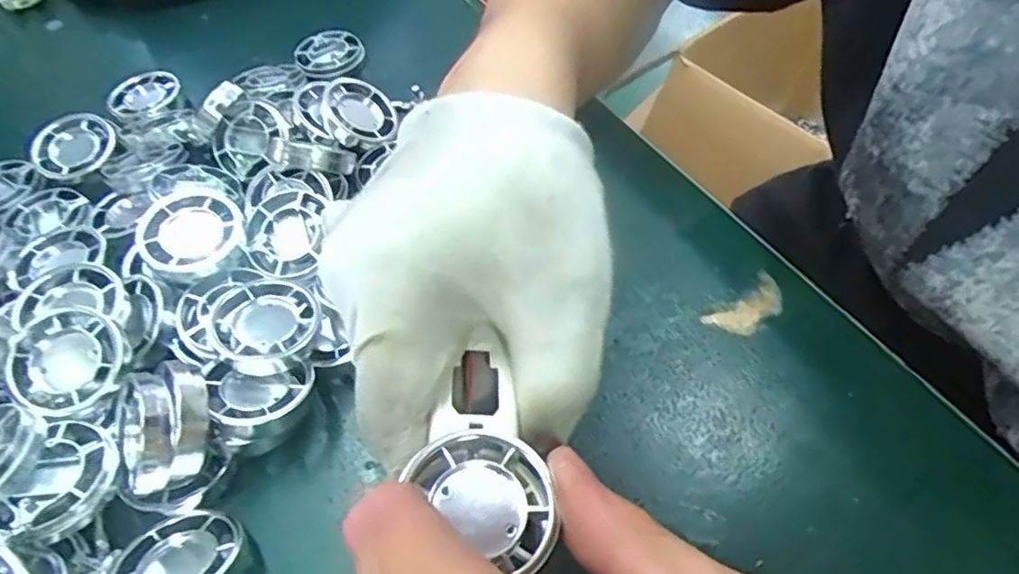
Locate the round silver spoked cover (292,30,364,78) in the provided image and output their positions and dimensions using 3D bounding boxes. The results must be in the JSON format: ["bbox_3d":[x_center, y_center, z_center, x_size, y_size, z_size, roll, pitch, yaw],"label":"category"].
[{"bbox_3d":[-0.105,-0.136,0.380,0.039,0.011,0.034,-26,55,-14],"label":"round silver spoked cover"}]

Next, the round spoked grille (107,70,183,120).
[{"bbox_3d":[-0.205,-0.108,0.365,0.038,0.008,0.036,-3,53,3],"label":"round spoked grille"}]

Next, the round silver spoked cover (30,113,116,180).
[{"bbox_3d":[-0.218,-0.071,0.326,0.038,0.011,0.035,-29,73,-24],"label":"round silver spoked cover"}]

